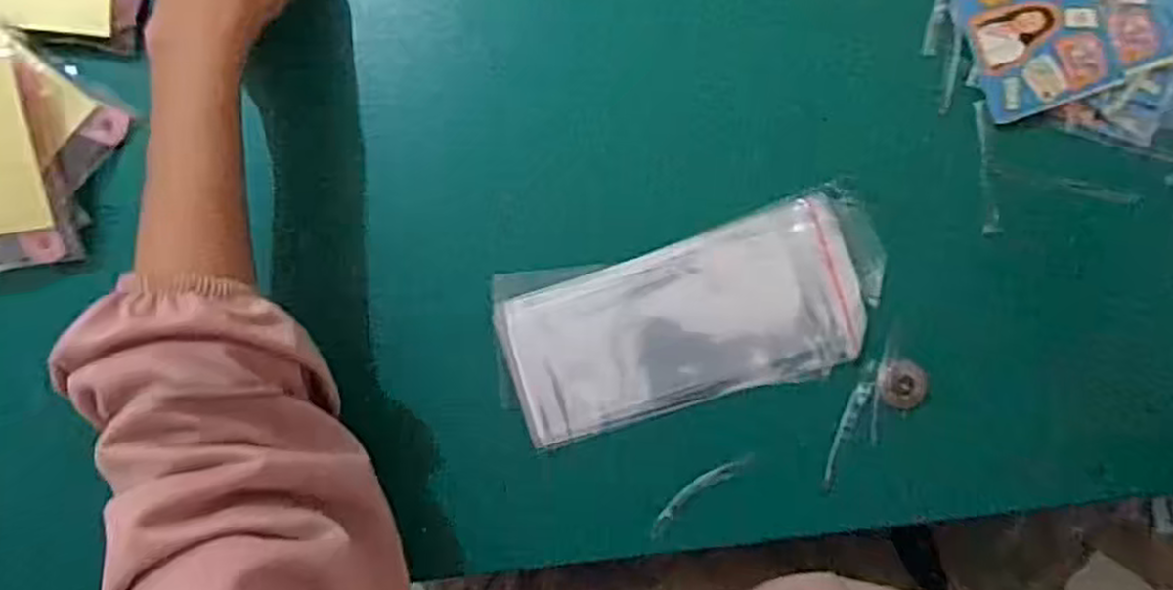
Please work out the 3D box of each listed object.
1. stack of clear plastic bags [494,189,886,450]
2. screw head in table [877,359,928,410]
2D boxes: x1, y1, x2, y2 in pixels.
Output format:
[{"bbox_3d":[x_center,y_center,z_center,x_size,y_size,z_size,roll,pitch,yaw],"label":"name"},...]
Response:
[{"bbox_3d":[0.052,0.012,0.394,0.196,0.008,0.088,-15,85,4],"label":"stack of clear plastic bags"},{"bbox_3d":[0.158,0.045,0.385,0.024,0.004,0.024,0,86,5],"label":"screw head in table"}]

